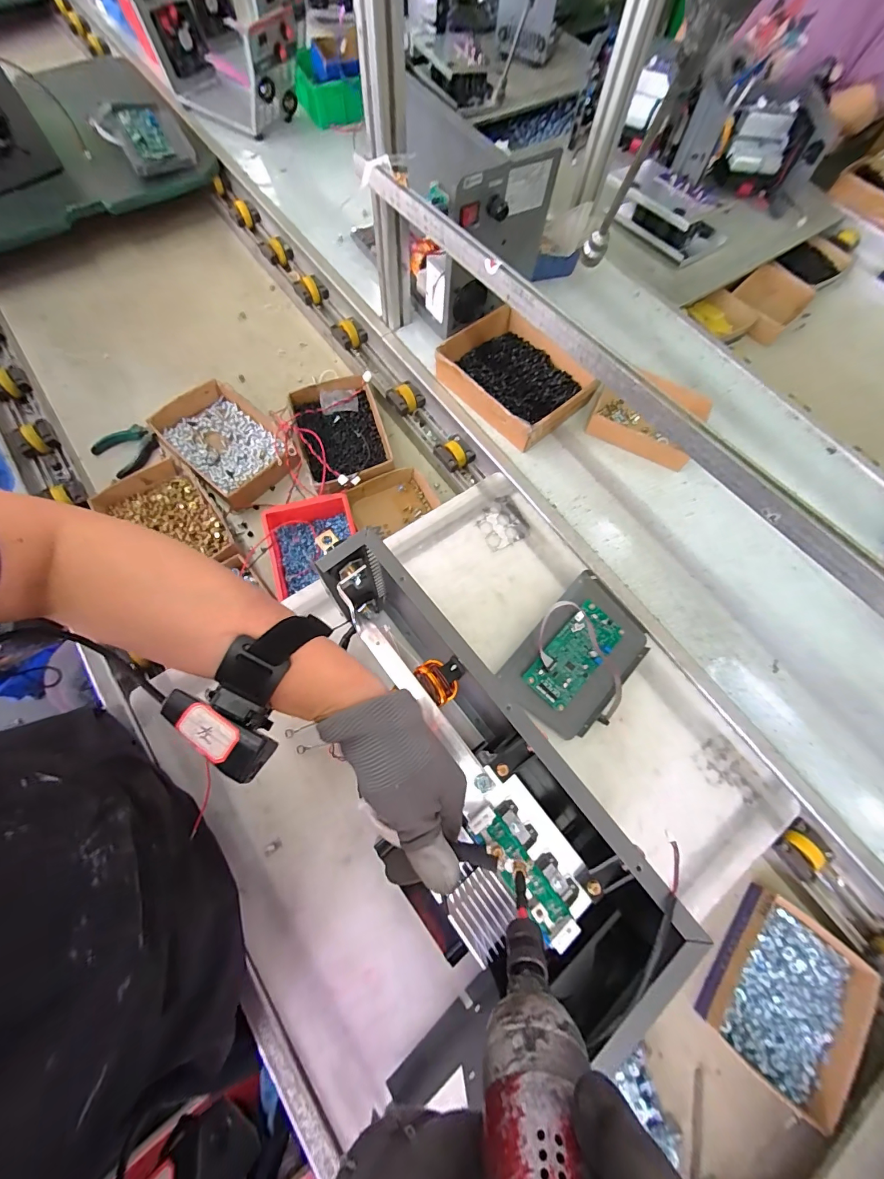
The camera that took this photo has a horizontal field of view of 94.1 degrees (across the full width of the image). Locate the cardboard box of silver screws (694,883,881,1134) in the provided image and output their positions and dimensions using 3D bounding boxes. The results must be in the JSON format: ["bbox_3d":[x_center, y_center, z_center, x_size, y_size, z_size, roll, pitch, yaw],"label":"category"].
[{"bbox_3d":[0.414,0.486,0.489,0.151,0.038,0.172,39,72,11],"label":"cardboard box of silver screws"}]

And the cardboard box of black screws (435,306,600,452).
[{"bbox_3d":[0.132,-0.364,0.705,0.201,0.061,0.223,-39,76,-15],"label":"cardboard box of black screws"}]

